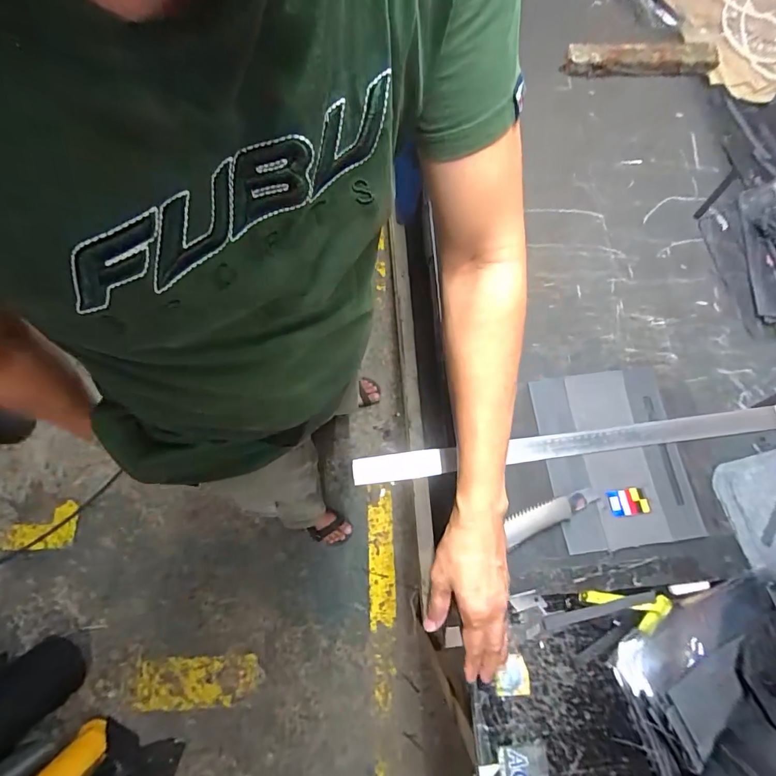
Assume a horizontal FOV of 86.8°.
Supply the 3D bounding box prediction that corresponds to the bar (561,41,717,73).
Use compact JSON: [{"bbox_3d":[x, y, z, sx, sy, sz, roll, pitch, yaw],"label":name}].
[{"bbox_3d":[0.457,-0.598,0.739,0.279,0.038,0.049,-6,73,-4],"label":"bar"}]

